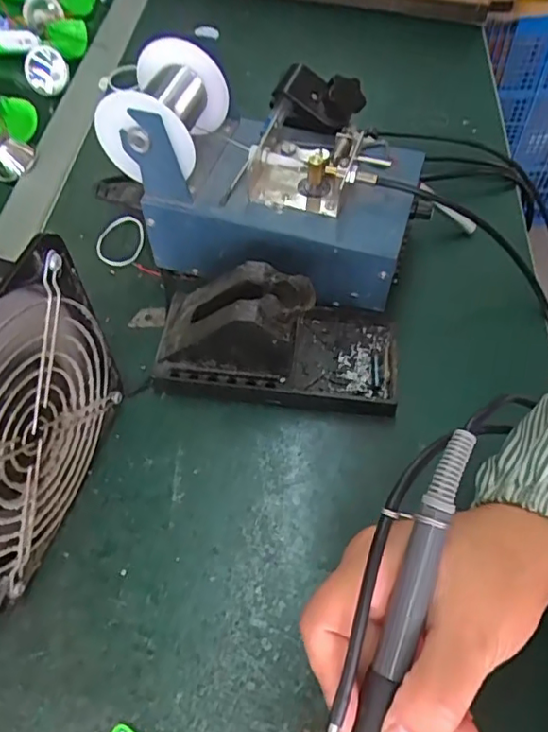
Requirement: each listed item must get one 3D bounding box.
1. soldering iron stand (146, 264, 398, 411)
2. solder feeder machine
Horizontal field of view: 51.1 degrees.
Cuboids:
[{"bbox_3d":[0.003,-0.027,0.375,0.157,0.071,0.082,6,55,5],"label":"soldering iron stand"},{"bbox_3d":[0.000,-0.137,0.407,0.201,0.128,0.120,15,57,10],"label":"solder feeder machine"}]

